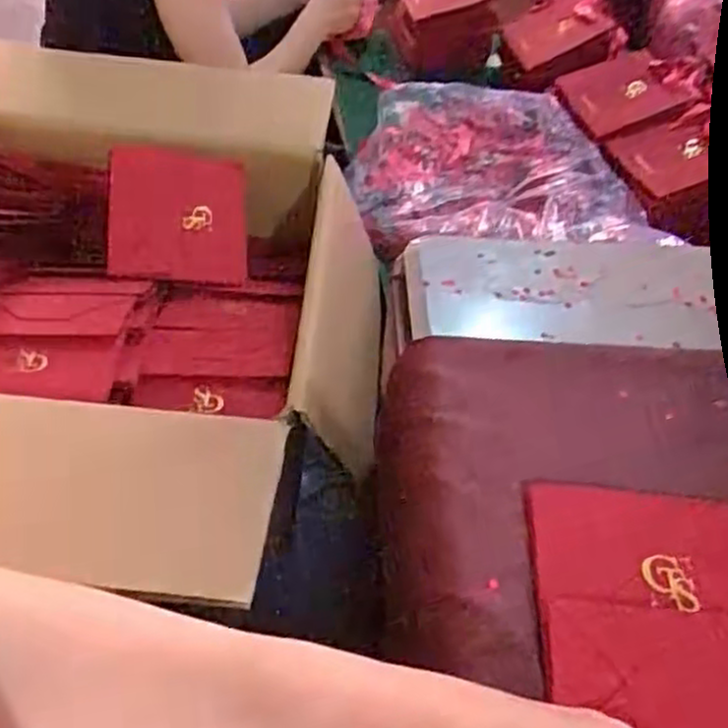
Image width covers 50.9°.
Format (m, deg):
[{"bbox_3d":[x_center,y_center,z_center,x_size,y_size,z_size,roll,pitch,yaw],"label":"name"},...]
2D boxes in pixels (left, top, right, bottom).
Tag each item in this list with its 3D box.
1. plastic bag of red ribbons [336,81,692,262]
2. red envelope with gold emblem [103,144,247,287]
[{"bbox_3d":[0.162,-0.239,0.970,0.355,0.107,0.208,7,48,0],"label":"plastic bag of red ribbons"},{"bbox_3d":[-0.195,-0.157,0.805,0.138,0.015,0.151,2,70,-18],"label":"red envelope with gold emblem"}]

